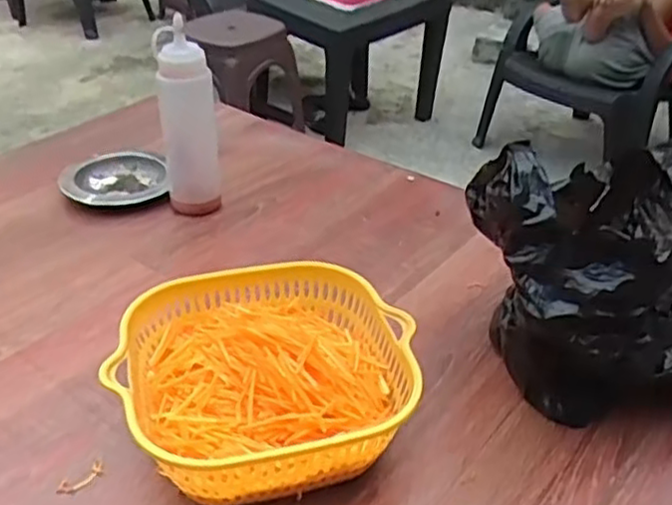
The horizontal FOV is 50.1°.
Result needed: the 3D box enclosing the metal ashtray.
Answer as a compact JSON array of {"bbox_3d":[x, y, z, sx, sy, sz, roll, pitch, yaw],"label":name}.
[{"bbox_3d":[-0.229,-0.077,0.749,0.105,0.018,0.115,-7,34,-12],"label":"metal ashtray"}]

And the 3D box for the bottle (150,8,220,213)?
[{"bbox_3d":[-0.139,-0.123,0.677,0.049,0.175,0.050,-3,33,-6],"label":"bottle"}]

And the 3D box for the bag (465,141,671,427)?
[{"bbox_3d":[0.181,0.013,0.477,0.189,0.177,0.145,-5,34,-10],"label":"bag"}]

